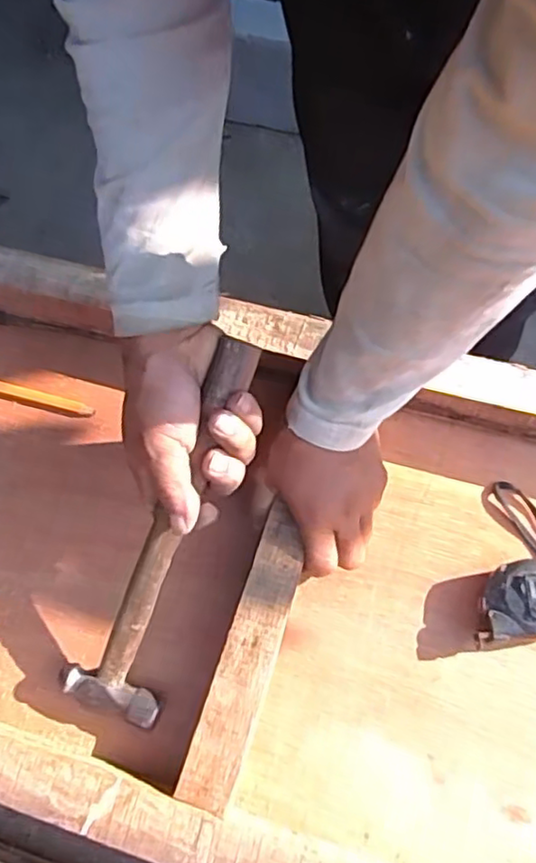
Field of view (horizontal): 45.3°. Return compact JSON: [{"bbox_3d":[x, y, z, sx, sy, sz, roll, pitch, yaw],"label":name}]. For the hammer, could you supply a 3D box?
[{"bbox_3d":[-0.068,0.072,0.441,0.069,0.020,0.282,24,103,13],"label":"hammer"}]

